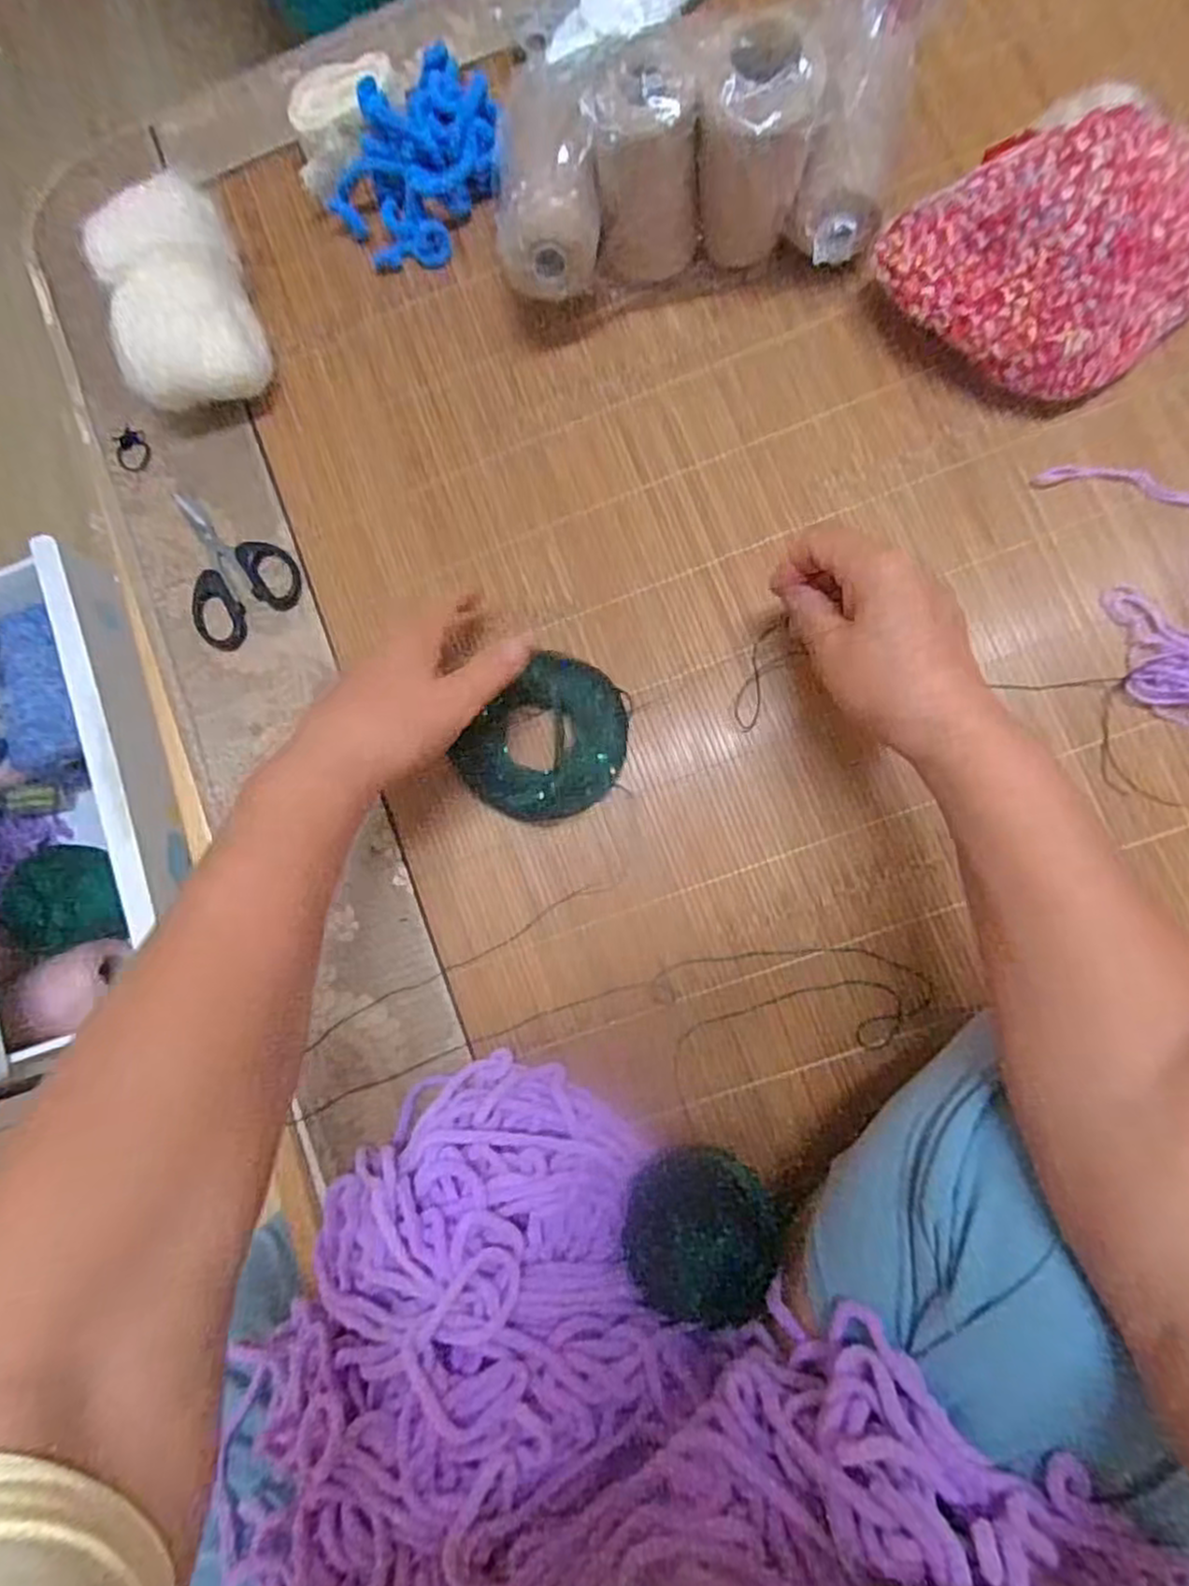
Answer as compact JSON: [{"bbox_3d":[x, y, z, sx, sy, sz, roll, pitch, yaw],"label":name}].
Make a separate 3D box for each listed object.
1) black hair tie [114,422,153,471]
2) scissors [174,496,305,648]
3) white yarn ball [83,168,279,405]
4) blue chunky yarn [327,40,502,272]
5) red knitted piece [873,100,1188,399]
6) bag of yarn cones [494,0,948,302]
[{"bbox_3d":[-0.313,-0.234,0.498,0.021,0.006,0.031,-18,83,6],"label":"black hair tie"},{"bbox_3d":[-0.246,-0.156,0.486,0.075,0.005,0.110,-35,82,3],"label":"scissors"},{"bbox_3d":[-0.255,-0.299,0.459,0.080,0.083,0.106,-14,84,6],"label":"white yarn ball"},{"bbox_3d":[-0.109,-0.400,0.470,0.085,0.040,0.120,45,92,9],"label":"blue chunky yarn"},{"bbox_3d":[0.257,-0.294,0.398,0.163,0.078,0.134,-36,82,3],"label":"red knitted piece"},{"bbox_3d":[0.060,-0.338,0.406,0.227,0.117,0.079,-6,85,7],"label":"bag of yarn cones"}]

